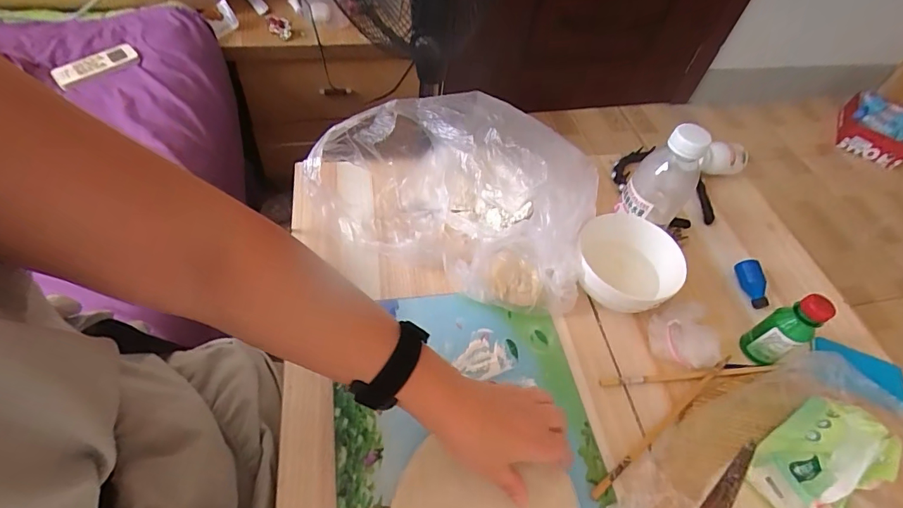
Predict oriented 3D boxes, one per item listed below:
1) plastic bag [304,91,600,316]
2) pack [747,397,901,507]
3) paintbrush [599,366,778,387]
[{"bbox_3d":[0.005,-0.079,0.552,0.343,0.146,0.181,23,54,10],"label":"plastic bag"},{"bbox_3d":[0.344,0.193,0.407,0.127,0.058,0.090,-26,60,-24],"label":"pack"},{"bbox_3d":[0.260,0.134,0.498,0.200,0.012,0.009,0,55,-9],"label":"paintbrush"}]

